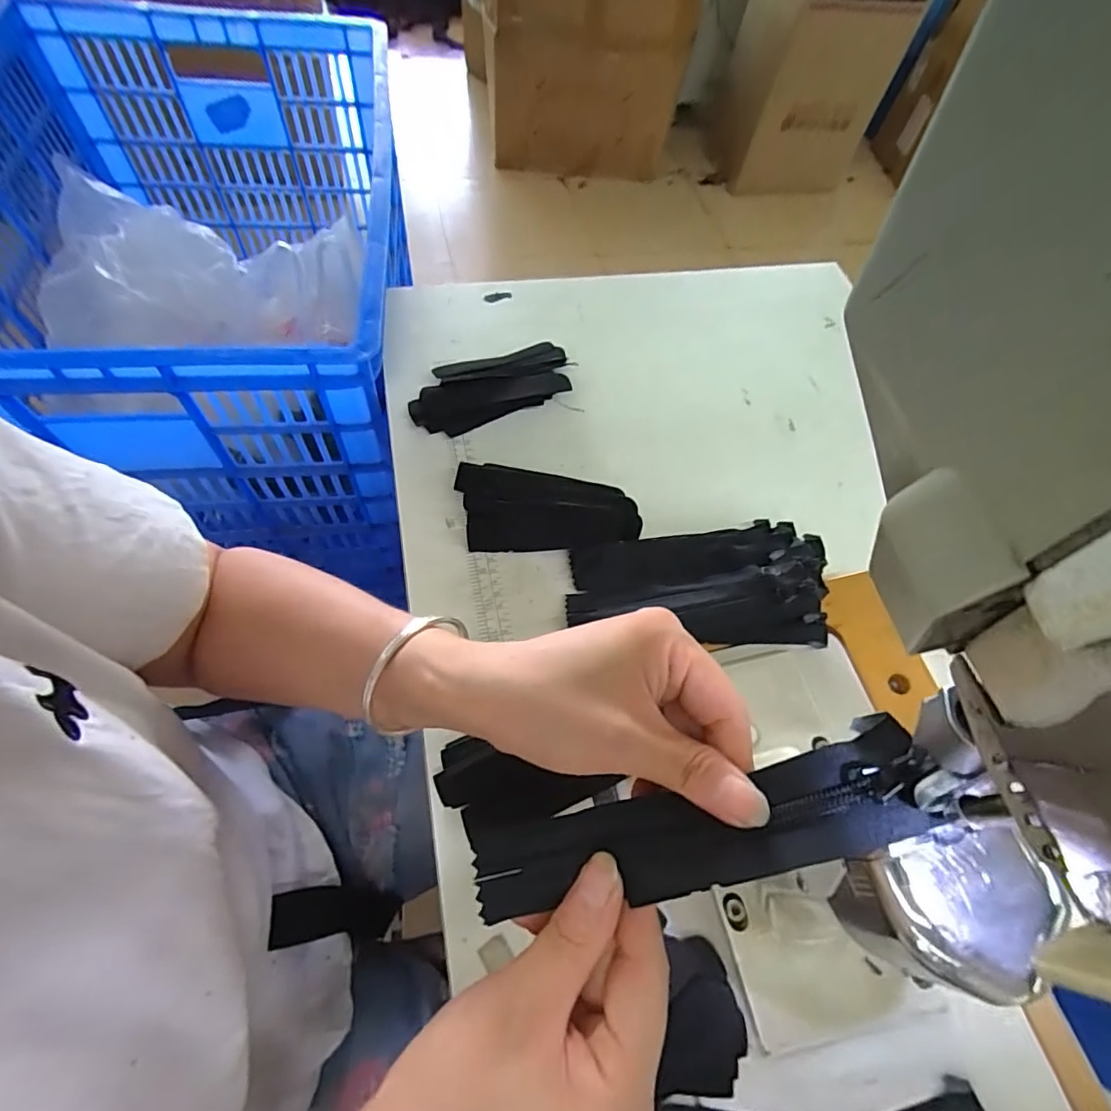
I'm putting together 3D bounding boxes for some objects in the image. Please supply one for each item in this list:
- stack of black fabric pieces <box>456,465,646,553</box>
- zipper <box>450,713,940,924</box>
[{"bbox_3d":[-0.007,-0.042,0.437,0.138,0.019,0.076,0,61,-6],"label":"stack of black fabric pieces"},{"bbox_3d":[0.043,0.102,0.203,0.169,0.007,0.039,-21,61,17],"label":"zipper"}]

